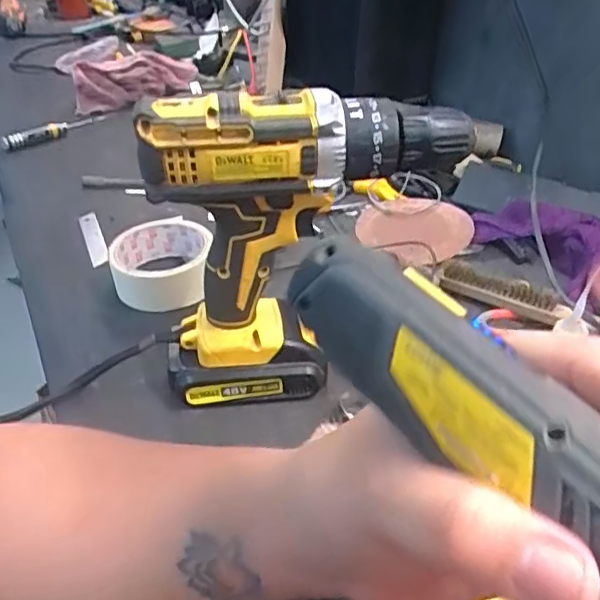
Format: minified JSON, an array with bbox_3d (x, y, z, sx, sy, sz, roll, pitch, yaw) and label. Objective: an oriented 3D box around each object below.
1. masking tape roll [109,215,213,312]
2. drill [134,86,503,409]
[{"bbox_3d":[-0.121,-0.028,0.518,0.087,0.046,0.098,-2,37,-5],"label":"masking tape roll"},{"bbox_3d":[0.004,-0.034,0.385,0.197,0.201,0.062,-11,39,-17],"label":"drill"}]

